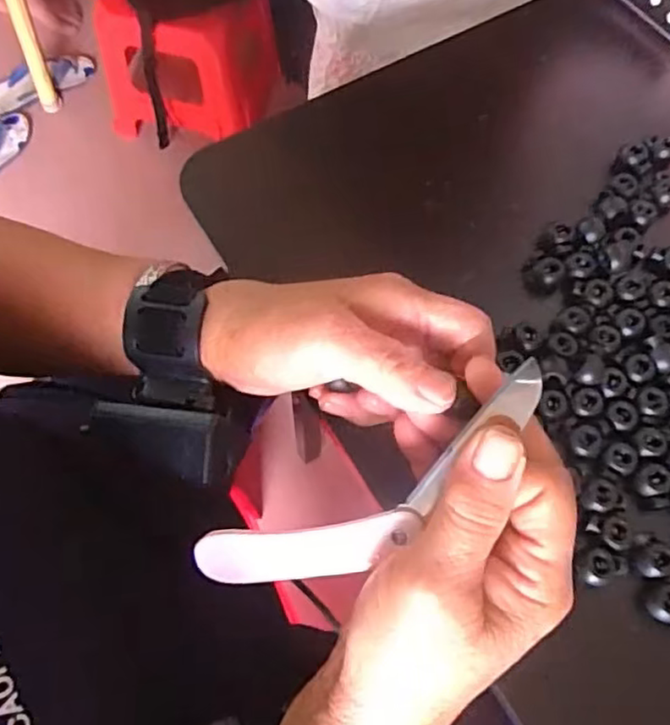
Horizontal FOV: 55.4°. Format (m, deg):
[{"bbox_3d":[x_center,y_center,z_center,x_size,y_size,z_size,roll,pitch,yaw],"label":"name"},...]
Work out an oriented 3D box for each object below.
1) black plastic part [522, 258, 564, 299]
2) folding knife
[{"bbox_3d":[0.121,-0.050,0.371,0.020,0.021,0.017,28,70,10],"label":"black plastic part"},{"bbox_3d":[0.013,0.053,0.243,0.154,0.012,0.038,-34,69,15],"label":"folding knife"}]

